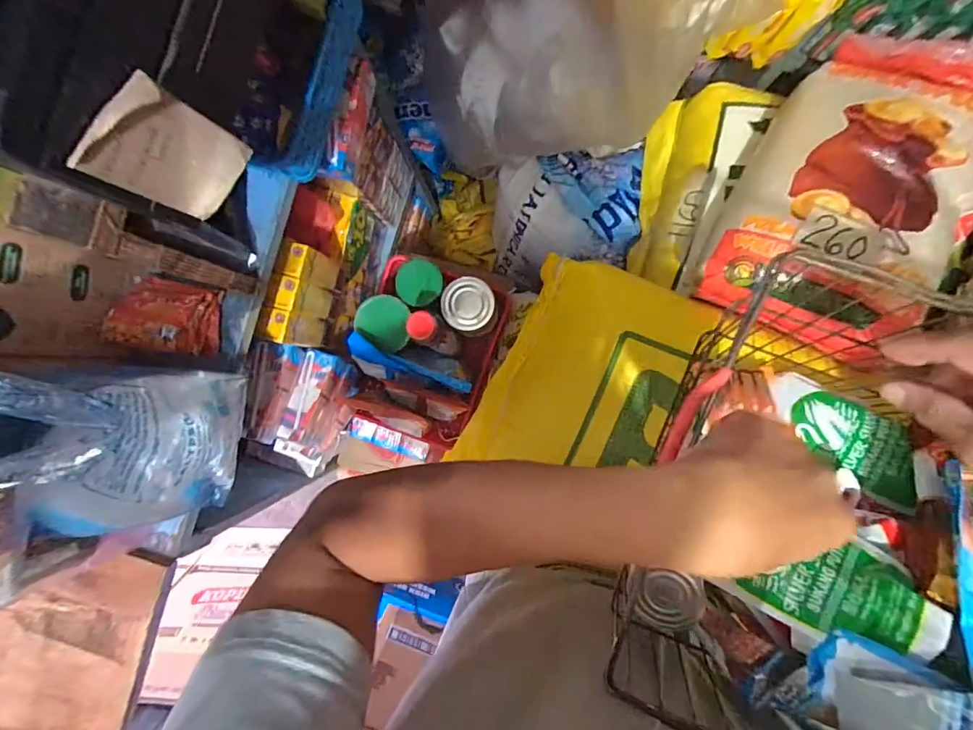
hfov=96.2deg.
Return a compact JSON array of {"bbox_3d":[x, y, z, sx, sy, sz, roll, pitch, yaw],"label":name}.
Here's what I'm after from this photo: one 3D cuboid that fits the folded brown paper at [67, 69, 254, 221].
[{"bbox_3d":[-0.148,-0.099,0.207,0.014,0.065,0.049,27,92,3],"label":"folded brown paper"}]

